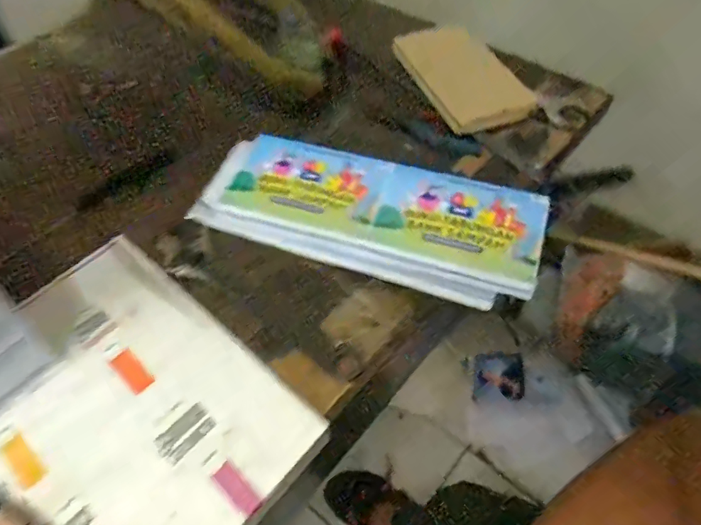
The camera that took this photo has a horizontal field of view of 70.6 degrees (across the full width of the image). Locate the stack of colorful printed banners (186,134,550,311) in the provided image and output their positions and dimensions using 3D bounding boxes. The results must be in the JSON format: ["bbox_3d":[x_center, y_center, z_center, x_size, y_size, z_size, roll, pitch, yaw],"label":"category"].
[{"bbox_3d":[0.015,-0.051,0.489,0.328,0.026,0.130,15,55,13],"label":"stack of colorful printed banners"}]

